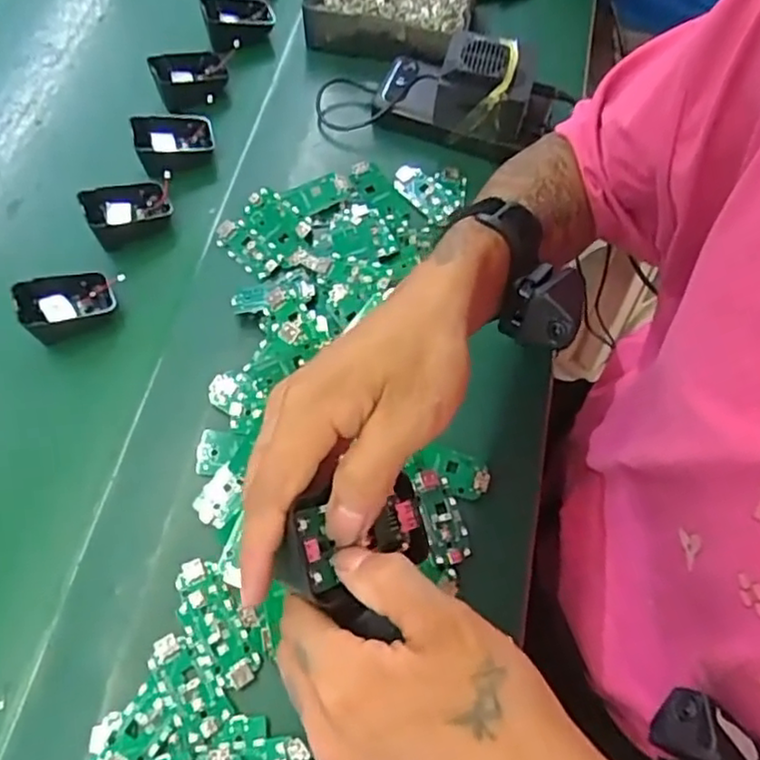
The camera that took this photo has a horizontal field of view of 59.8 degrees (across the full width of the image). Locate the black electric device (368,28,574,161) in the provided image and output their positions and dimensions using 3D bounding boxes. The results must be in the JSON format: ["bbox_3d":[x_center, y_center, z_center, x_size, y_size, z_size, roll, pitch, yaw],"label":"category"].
[{"bbox_3d":[0.074,-0.255,0.580,0.157,0.079,0.077,21,67,10],"label":"black electric device"}]

